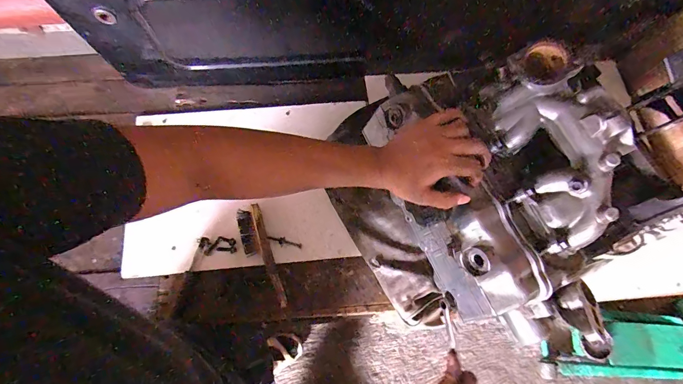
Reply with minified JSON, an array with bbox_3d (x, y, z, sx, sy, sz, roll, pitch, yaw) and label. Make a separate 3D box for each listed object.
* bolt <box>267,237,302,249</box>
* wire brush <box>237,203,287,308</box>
[{"bbox_3d":[-0.118,0.106,0.724,0.072,0.009,0.019,19,70,5],"label":"bolt"},{"bbox_3d":[-0.159,0.131,0.708,0.056,0.023,0.207,-23,87,-10],"label":"wire brush"}]

